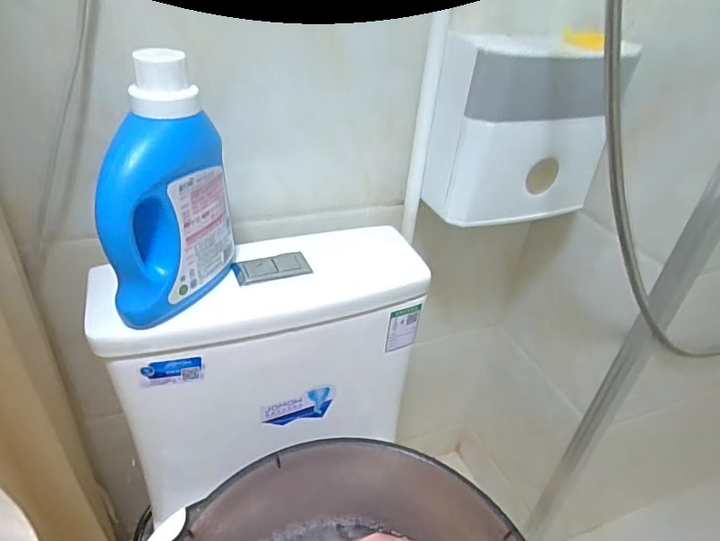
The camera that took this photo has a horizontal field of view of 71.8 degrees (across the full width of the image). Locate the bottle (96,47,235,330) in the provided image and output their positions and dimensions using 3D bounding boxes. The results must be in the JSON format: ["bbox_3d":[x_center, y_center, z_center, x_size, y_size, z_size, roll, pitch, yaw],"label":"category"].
[{"bbox_3d":[-0.185,-0.074,0.455,0.069,0.228,0.133,18,34,29],"label":"bottle"}]

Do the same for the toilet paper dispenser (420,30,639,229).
[{"bbox_3d":[0.217,-0.168,0.627,0.241,0.206,0.095,1,34,-9],"label":"toilet paper dispenser"}]

